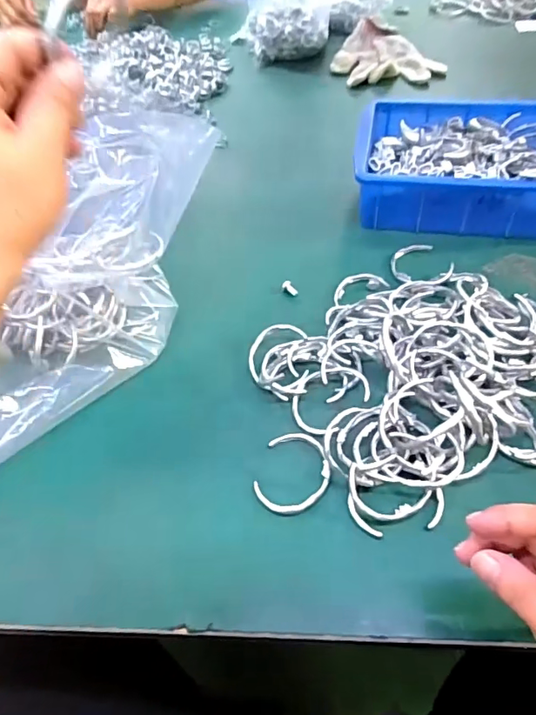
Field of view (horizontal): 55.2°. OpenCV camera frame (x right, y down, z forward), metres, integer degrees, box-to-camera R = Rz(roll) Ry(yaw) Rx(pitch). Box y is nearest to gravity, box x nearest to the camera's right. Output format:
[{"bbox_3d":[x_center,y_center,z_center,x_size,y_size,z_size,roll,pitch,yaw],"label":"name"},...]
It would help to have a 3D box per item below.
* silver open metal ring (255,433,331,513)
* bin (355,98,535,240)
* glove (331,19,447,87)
[{"bbox_3d":[0.021,0.089,0.399,0.053,0.004,0.069,13,53,14],"label":"silver open metal ring"},{"bbox_3d":[0.226,-0.222,0.592,0.241,0.080,0.179,7,52,9],"label":"bin"},{"bbox_3d":[0.195,-0.505,0.853,0.169,0.045,0.179,-1,51,3],"label":"glove"}]

